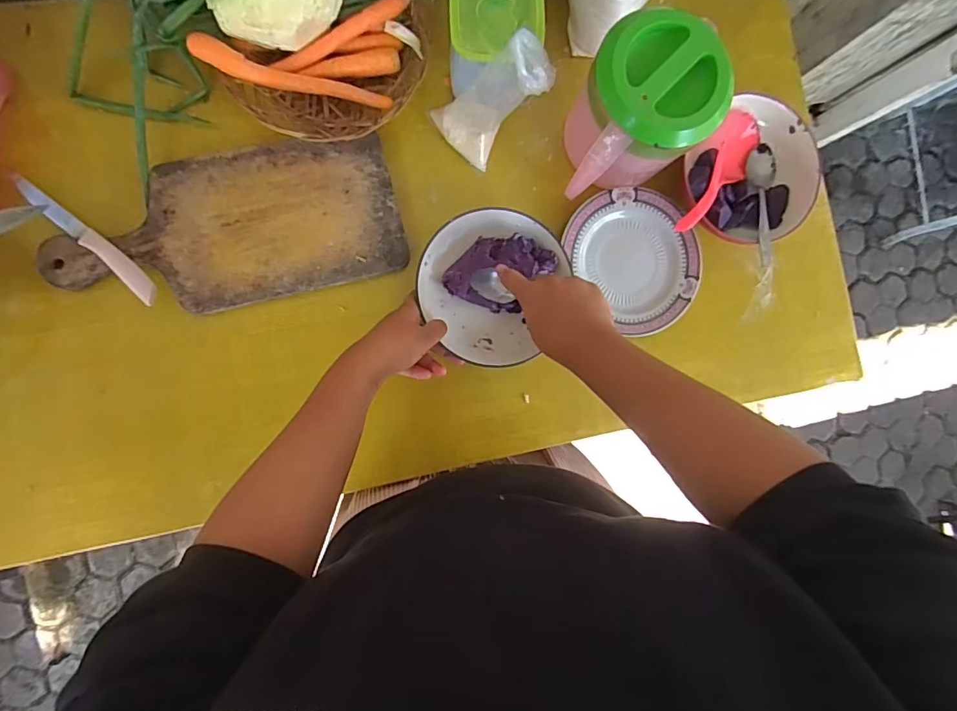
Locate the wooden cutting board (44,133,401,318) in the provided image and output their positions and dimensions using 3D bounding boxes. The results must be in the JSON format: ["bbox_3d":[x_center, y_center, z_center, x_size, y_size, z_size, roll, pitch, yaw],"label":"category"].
[{"bbox_3d":[-0.270,-0.139,0.551,0.357,0.015,0.165,-14,90,-8],"label":"wooden cutting board"}]

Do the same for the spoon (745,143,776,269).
[{"bbox_3d":[0.350,-0.186,0.613,0.044,0.015,0.173,10,73,-7],"label":"spoon"}]

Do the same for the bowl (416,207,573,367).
[{"bbox_3d":[0.010,-0.080,0.572,0.153,0.046,0.168,0,88,-8],"label":"bowl"}]

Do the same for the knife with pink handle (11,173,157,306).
[{"bbox_3d":[-0.409,-0.125,0.515,0.190,0.019,0.022,41,83,-4],"label":"knife with pink handle"}]

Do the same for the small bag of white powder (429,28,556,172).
[{"bbox_3d":[0.020,-0.274,0.540,0.063,0.151,0.070,-24,91,-32],"label":"small bag of white powder"}]

